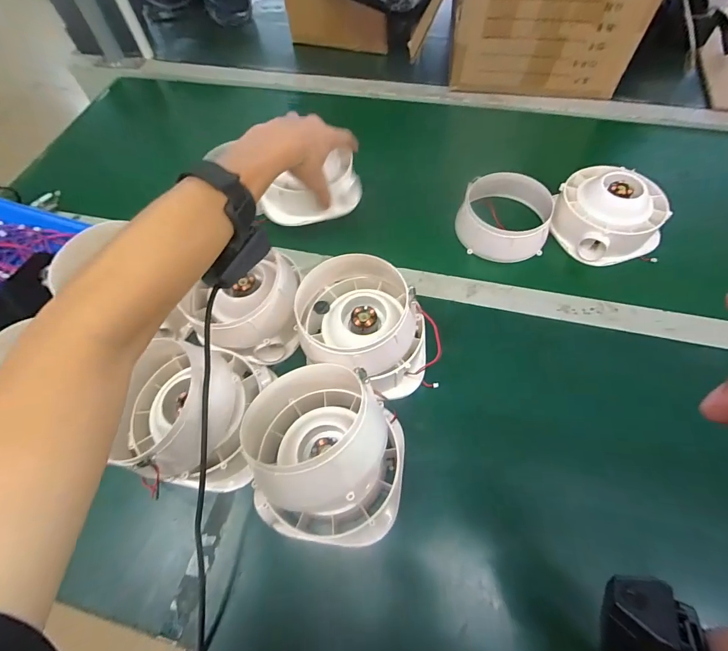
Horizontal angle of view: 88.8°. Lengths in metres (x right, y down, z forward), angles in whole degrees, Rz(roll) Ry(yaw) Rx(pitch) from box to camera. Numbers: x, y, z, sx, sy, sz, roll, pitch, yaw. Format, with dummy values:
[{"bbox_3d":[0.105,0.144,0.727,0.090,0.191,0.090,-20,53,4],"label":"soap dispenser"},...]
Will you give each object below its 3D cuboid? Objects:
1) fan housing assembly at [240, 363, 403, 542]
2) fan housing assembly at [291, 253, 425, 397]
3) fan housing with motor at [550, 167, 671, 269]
[{"bbox_3d":[-0.036,0.108,0.345,0.150,0.100,0.140,-1,61,2],"label":"fan housing assembly"},{"bbox_3d":[0.002,0.004,0.406,0.132,0.087,0.142,-1,61,2],"label":"fan housing assembly"},{"bbox_3d":[0.333,-0.153,0.505,0.137,0.063,0.123,37,69,21],"label":"fan housing with motor"}]

